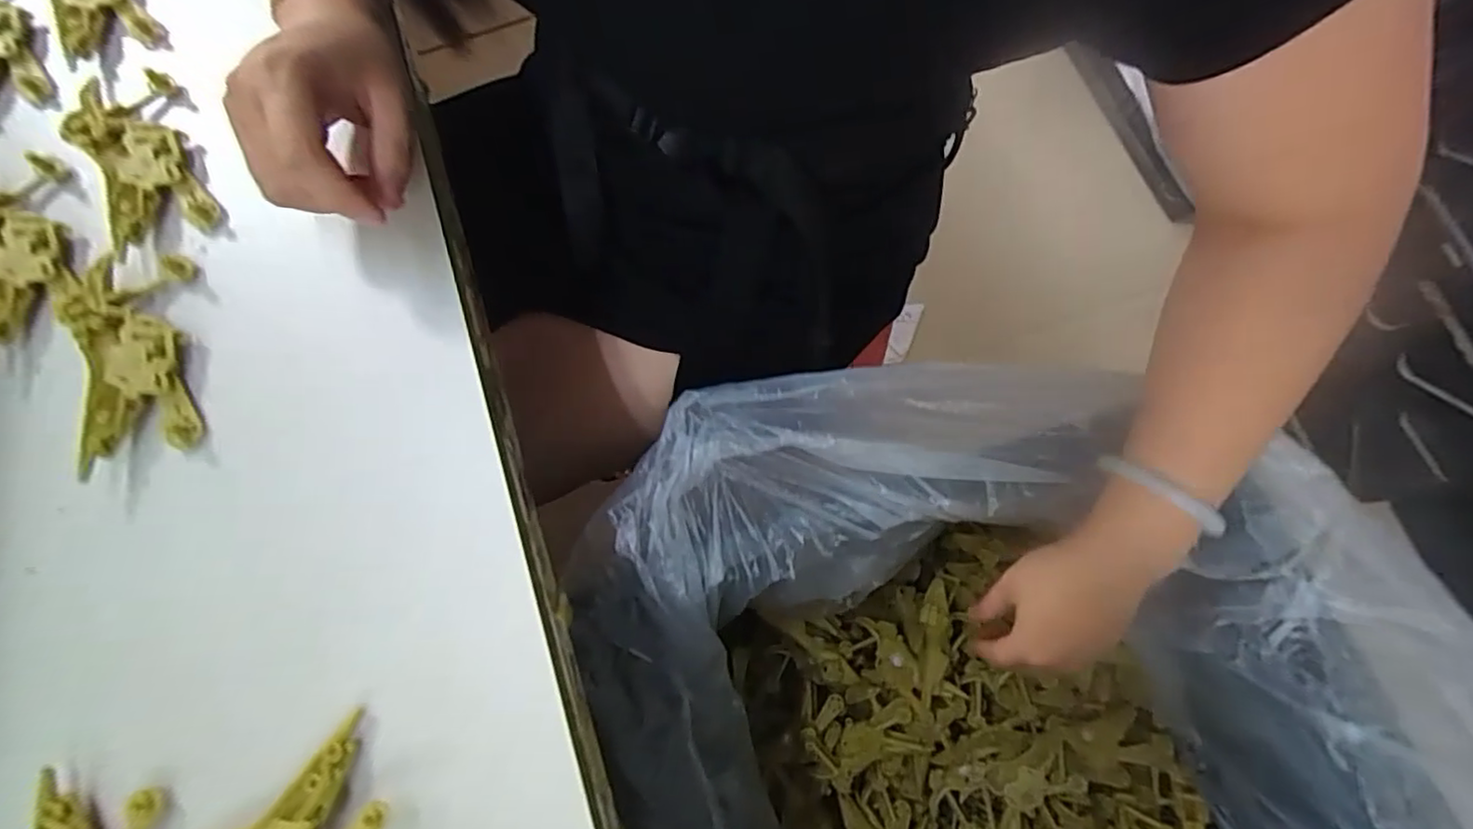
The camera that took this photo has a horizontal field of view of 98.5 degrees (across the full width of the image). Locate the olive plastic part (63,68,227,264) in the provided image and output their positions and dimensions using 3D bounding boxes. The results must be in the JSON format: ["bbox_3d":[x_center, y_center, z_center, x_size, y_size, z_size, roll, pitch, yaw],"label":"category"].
[{"bbox_3d":[-0.308,-0.133,0.326,0.047,0.020,0.098,-26,79,-5],"label":"olive plastic part"}]

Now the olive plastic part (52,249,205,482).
[{"bbox_3d":[-0.297,-0.028,0.307,0.060,0.019,0.104,-14,78,-2],"label":"olive plastic part"}]

